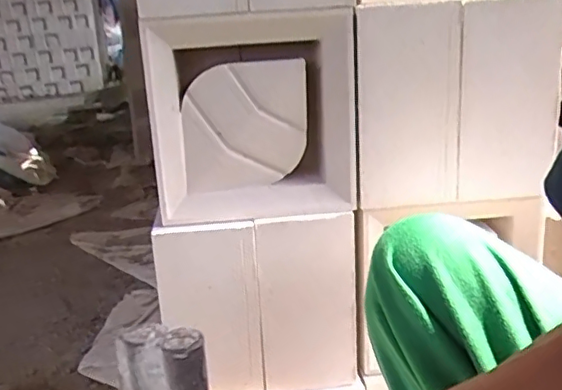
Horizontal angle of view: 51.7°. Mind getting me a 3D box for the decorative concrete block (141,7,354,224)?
[{"bbox_3d":[-0.029,-0.077,0.590,0.202,0.195,0.074,-9,15,-12],"label":"decorative concrete block"}]

